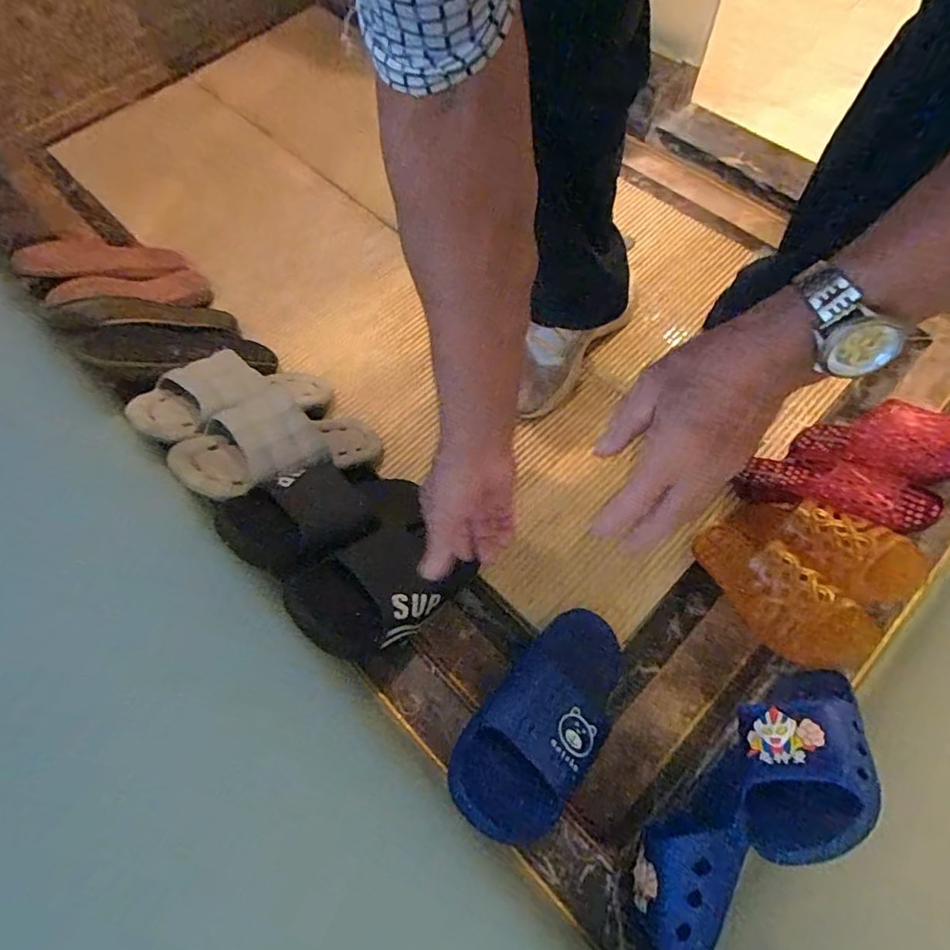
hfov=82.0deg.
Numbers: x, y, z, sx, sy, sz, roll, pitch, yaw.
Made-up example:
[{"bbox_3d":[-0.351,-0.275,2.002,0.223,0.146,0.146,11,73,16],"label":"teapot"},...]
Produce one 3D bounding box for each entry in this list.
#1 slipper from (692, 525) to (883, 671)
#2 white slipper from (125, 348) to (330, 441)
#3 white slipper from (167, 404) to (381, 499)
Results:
[{"bbox_3d":[0.295,0.106,0.562,0.081,0.077,0.207,-25,32,-8],"label":"slipper"},{"bbox_3d":[-0.293,-0.107,0.695,0.117,0.067,0.255,39,32,19],"label":"white slipper"},{"bbox_3d":[-0.217,-0.037,0.653,0.256,0.069,0.100,-10,55,-50],"label":"white slipper"}]

